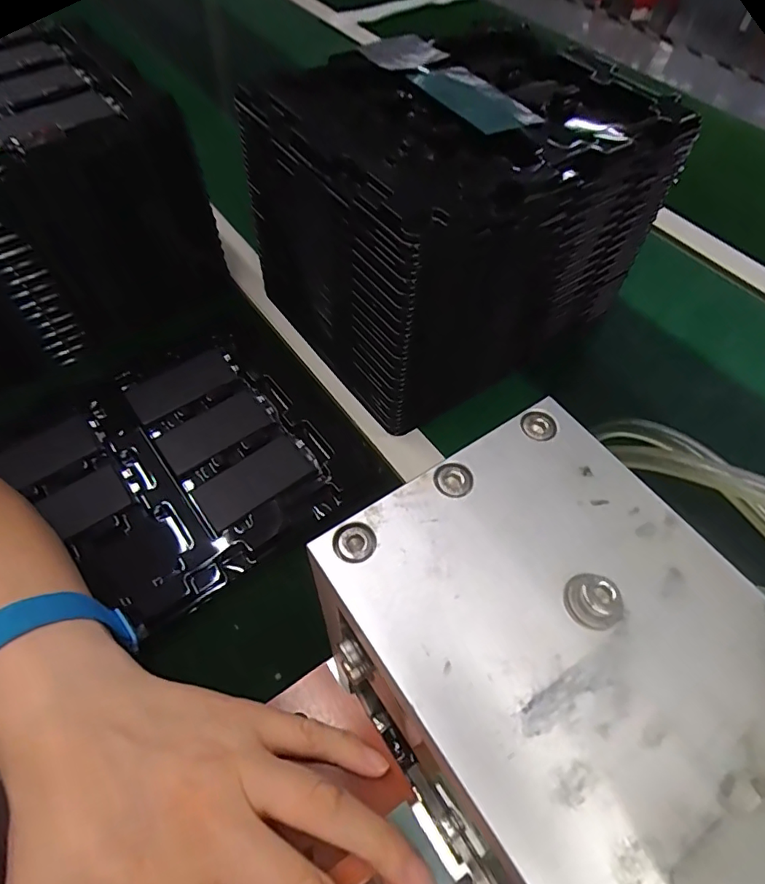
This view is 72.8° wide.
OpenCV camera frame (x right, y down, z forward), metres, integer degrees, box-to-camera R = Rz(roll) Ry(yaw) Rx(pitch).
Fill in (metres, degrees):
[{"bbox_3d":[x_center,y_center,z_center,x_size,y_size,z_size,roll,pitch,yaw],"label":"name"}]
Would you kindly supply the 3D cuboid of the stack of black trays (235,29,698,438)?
[{"bbox_3d":[0.053,-0.191,0.443,0.266,0.192,0.227,-33,64,-21],"label":"stack of black trays"}]

